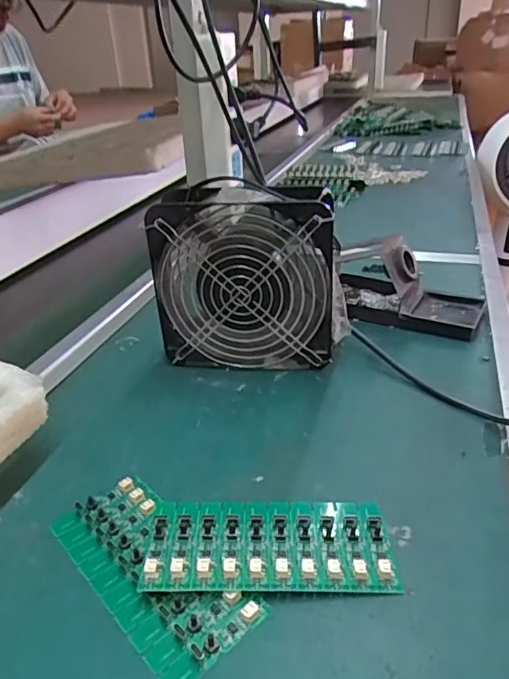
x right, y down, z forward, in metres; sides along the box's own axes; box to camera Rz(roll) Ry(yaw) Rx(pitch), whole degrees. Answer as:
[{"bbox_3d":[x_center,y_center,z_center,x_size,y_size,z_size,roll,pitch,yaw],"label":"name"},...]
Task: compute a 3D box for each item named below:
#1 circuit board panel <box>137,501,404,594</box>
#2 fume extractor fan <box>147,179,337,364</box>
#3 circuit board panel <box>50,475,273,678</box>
[{"bbox_3d":[0.009,0.116,0.309,0.136,0.014,0.061,-2,29,2],"label":"circuit board panel"},{"bbox_3d":[-0.005,-0.052,0.470,0.158,0.154,0.058,1,29,6],"label":"fume extractor fan"},{"bbox_3d":[-0.060,0.125,0.305,0.062,0.009,0.135,-25,36,-34],"label":"circuit board panel"}]

